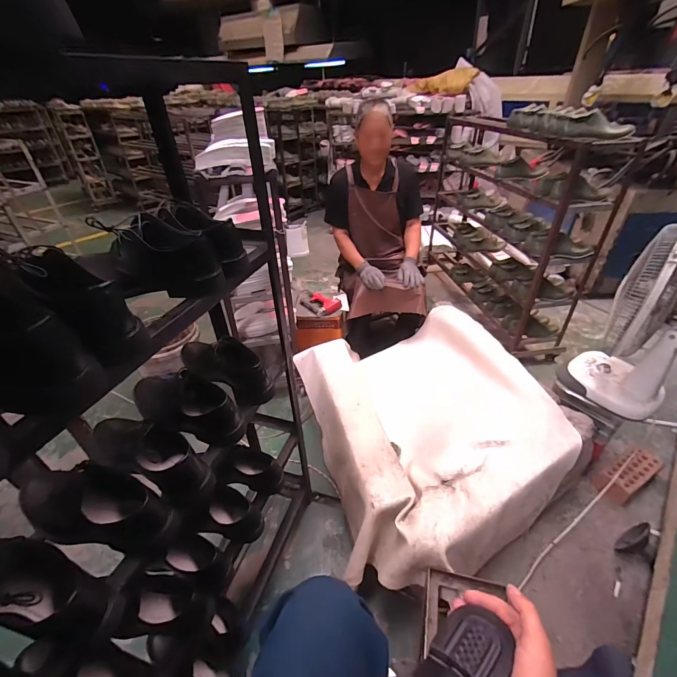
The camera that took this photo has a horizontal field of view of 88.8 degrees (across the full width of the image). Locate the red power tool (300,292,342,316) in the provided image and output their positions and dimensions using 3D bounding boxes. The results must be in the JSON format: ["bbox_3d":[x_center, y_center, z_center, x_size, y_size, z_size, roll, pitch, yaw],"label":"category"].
[{"bbox_3d":[-0.105,-0.176,1.726,0.220,0.058,0.114,23,44,29],"label":"red power tool"}]

